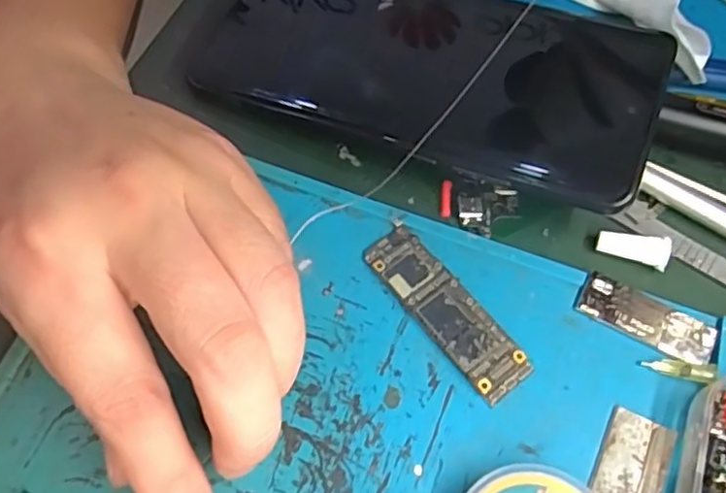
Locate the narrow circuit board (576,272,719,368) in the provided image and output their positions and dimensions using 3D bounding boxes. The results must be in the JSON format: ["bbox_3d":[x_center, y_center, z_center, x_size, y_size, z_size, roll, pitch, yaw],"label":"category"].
[{"bbox_3d":[0.093,0.024,0.210,0.043,0.004,0.017,28,66,12],"label":"narrow circuit board"}]

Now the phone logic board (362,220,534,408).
[{"bbox_3d":[0.026,0.021,0.209,0.020,0.005,0.065,-35,70,-17],"label":"phone logic board"}]

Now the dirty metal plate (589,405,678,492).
[{"bbox_3d":[0.078,0.067,0.188,0.019,0.004,0.038,25,66,10],"label":"dirty metal plate"}]

